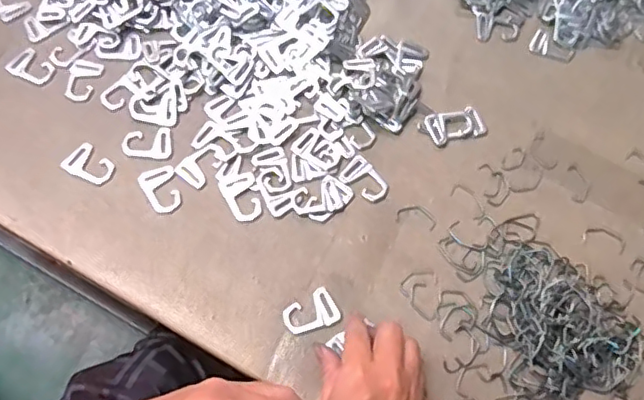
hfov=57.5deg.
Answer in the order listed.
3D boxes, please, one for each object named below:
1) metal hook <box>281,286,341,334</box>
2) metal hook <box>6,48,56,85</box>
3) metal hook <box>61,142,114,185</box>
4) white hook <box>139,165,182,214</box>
[{"bbox_3d":[-0.008,0.090,0.461,0.042,0.004,0.029,-29,70,-14],"label":"metal hook"},{"bbox_3d":[-0.265,-0.120,0.535,0.038,0.004,0.030,38,69,14],"label":"metal hook"},{"bbox_3d":[-0.199,-0.029,0.501,0.041,0.004,0.029,37,69,14],"label":"metal hook"},{"bbox_3d":[-0.135,-0.009,0.496,0.029,0.004,0.042,-23,68,-12],"label":"white hook"}]

